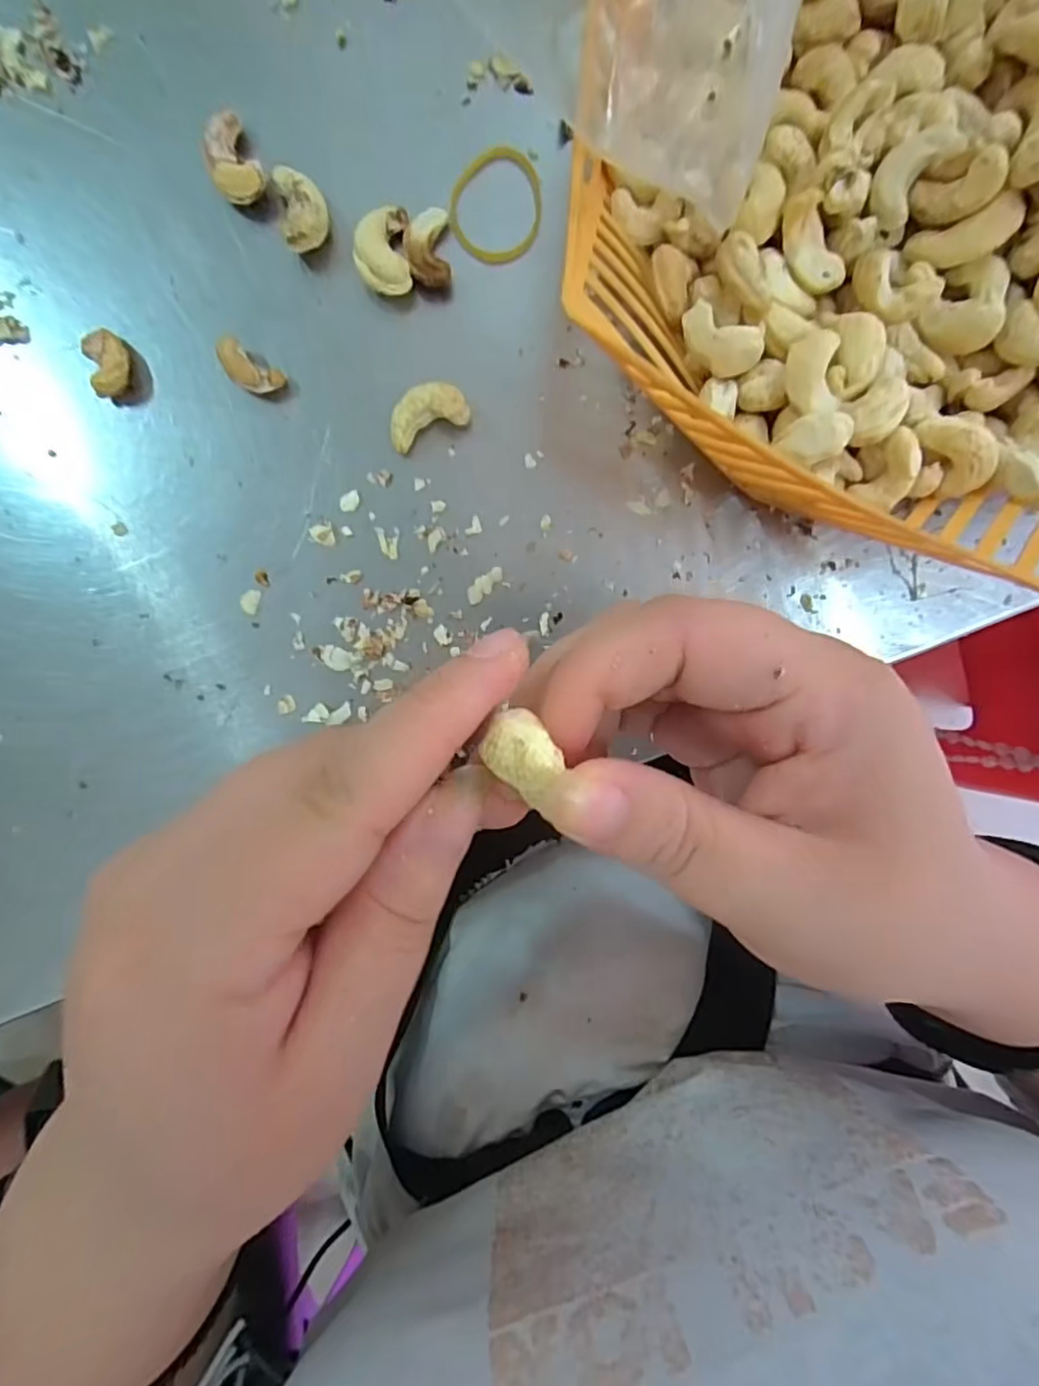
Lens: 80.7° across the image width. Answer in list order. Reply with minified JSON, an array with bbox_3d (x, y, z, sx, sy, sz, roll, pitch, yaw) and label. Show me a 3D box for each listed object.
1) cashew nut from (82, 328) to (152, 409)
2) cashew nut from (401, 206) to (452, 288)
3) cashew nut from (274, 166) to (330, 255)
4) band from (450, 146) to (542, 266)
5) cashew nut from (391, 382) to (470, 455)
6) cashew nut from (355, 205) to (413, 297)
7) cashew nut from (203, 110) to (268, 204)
[{"bbox_3d":[-0.135,-0.110,0.204,0.016,0.008,0.021,-17,96,1],"label":"cashew nut"},{"bbox_3d":[-0.030,-0.146,0.203,0.014,0.008,0.025,-5,97,0],"label":"cashew nut"},{"bbox_3d":[-0.069,-0.155,0.198,0.013,0.015,0.026,-11,97,1],"label":"cashew nut"},{"bbox_3d":[-0.008,-0.163,0.204,0.030,0.004,0.039,4,96,-1],"label":"band"},{"bbox_3d":[-0.031,-0.093,0.205,0.027,0.014,0.014,-20,96,2],"label":"cashew nut"},{"bbox_3d":[-0.044,-0.144,0.201,0.017,0.011,0.026,-4,97,0],"label":"cashew nut"},{"bbox_3d":[-0.091,-0.169,0.197,0.015,0.012,0.025,-26,96,2],"label":"cashew nut"}]

